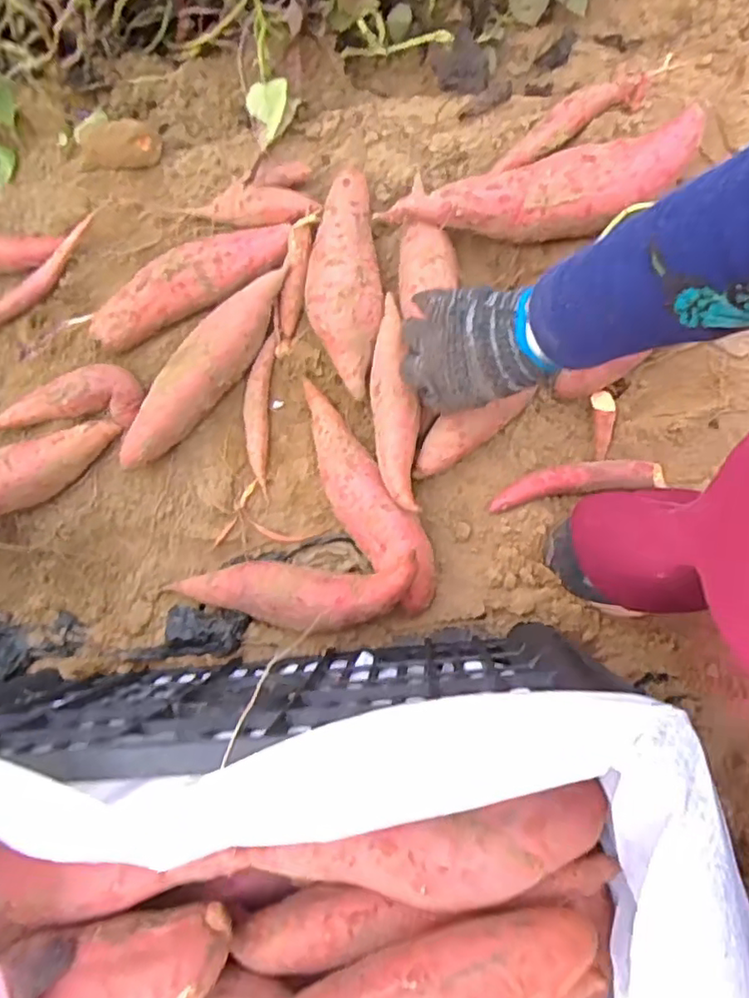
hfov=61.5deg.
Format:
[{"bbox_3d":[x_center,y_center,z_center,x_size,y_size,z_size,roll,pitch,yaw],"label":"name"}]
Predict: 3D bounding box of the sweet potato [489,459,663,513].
[{"bbox_3d":[0.187,-0.018,0.584,0.163,0.018,0.036,-9,79,-1],"label":"sweet potato"}]

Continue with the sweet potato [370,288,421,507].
[{"bbox_3d":[0.017,-0.092,0.563,0.040,0.034,0.202,-4,76,0],"label":"sweet potato"}]

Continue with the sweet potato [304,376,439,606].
[{"bbox_3d":[-0.016,-0.010,0.572,0.056,0.048,0.240,-33,81,-5],"label":"sweet potato"}]

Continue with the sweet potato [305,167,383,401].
[{"bbox_3d":[-0.029,-0.213,0.607,0.072,0.048,0.224,1,79,1],"label":"sweet potato"}]

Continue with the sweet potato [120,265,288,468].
[{"bbox_3d":[-0.162,-0.125,0.601,0.054,0.047,0.233,39,82,7],"label":"sweet potato"}]

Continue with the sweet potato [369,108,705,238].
[{"bbox_3d":[0.158,-0.286,0.600,0.289,0.068,0.066,-11,80,-1],"label":"sweet potato"}]

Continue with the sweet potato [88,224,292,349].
[{"bbox_3d":[-0.182,-0.212,0.621,0.213,0.042,0.053,-24,80,-4],"label":"sweet potato"}]

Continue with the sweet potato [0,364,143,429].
[{"bbox_3d":[-0.319,-0.084,0.607,0.187,0.032,0.051,-15,80,-2],"label":"sweet potato"}]

